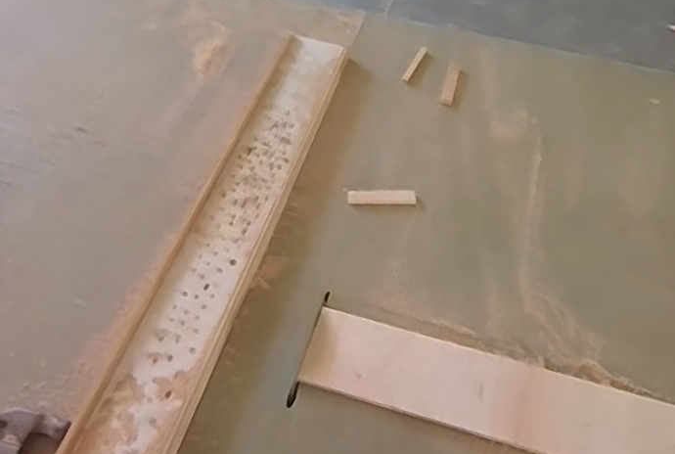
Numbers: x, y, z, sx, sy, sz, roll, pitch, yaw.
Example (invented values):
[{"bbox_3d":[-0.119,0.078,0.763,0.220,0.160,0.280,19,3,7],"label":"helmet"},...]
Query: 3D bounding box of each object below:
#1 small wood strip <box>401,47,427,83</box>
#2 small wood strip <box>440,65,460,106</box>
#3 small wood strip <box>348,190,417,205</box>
[{"bbox_3d":[0.139,-0.294,1.027,0.014,0.007,0.101,24,57,14],"label":"small wood strip"},{"bbox_3d":[0.200,-0.251,1.006,0.021,0.006,0.100,15,56,8],"label":"small wood strip"},{"bbox_3d":[0.066,-0.044,0.835,0.099,0.004,0.024,-1,55,-3],"label":"small wood strip"}]

